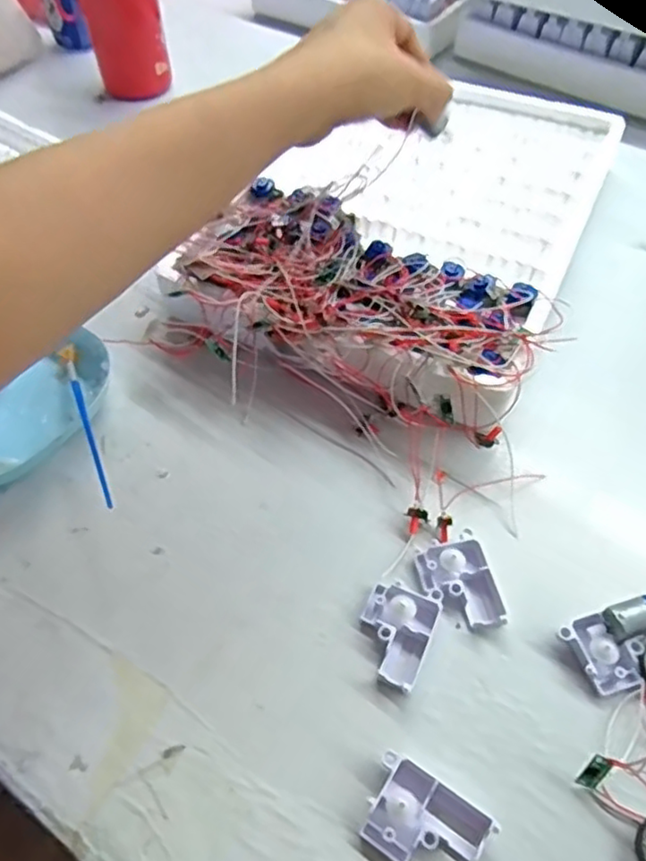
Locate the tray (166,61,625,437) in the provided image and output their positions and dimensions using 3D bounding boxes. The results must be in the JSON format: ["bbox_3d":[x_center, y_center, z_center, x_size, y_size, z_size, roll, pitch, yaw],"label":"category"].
[{"bbox_3d":[0.077,-0.174,0.497,0.237,0.056,0.379,22,56,17],"label":"tray"}]

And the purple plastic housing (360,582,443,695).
[{"bbox_3d":[0.036,0.099,0.321,0.035,0.014,0.050,21,56,16],"label":"purple plastic housing"}]

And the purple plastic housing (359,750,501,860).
[{"bbox_3d":[0.043,0.166,0.271,0.050,0.013,0.036,25,57,18],"label":"purple plastic housing"}]

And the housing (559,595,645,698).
[{"bbox_3d":[0.146,0.104,0.312,0.046,0.019,0.035,-17,55,-12],"label":"housing"}]

